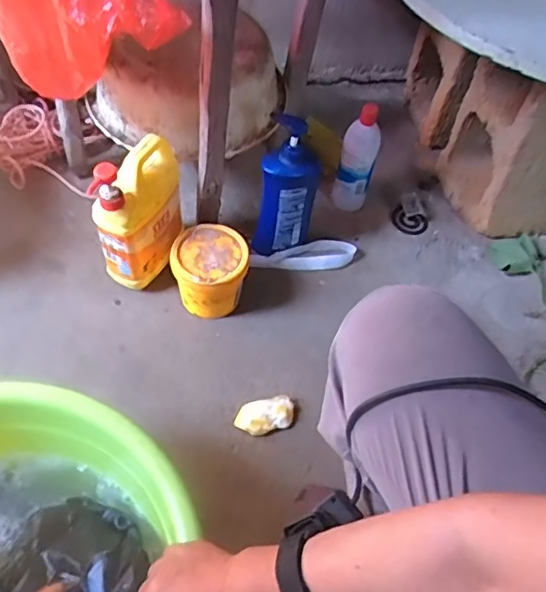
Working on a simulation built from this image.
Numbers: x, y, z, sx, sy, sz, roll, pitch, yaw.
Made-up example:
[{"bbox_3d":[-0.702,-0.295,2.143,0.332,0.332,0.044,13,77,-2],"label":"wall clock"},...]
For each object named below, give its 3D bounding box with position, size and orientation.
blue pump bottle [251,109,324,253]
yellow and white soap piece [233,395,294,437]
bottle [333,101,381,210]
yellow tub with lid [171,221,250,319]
[{"bbox_3d":[0.023,-0.159,0.877,0.086,0.245,0.055,10,55,2],"label":"blue pump bottle"},{"bbox_3d":[-0.011,0.167,0.800,0.083,0.013,0.048,-9,57,-12],"label":"yellow and white soap piece"},{"bbox_3d":[0.142,-0.230,0.959,0.058,0.200,0.049,15,55,5],"label":"bottle"},{"bbox_3d":[-0.095,-0.037,0.876,0.107,0.102,0.112,3,55,-4],"label":"yellow tub with lid"}]

